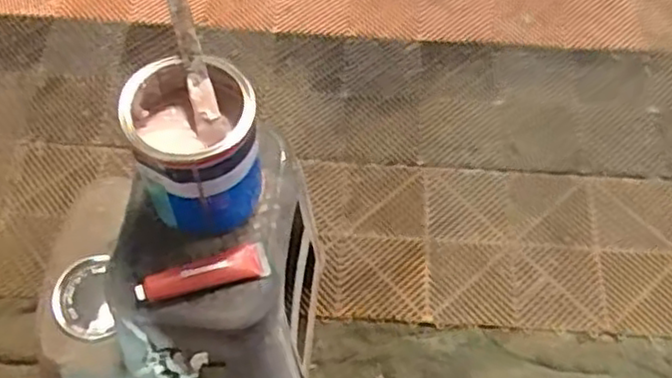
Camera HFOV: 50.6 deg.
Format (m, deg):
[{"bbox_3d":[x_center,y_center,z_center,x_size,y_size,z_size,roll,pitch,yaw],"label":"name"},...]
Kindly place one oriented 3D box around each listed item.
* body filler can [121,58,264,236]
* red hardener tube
[{"bbox_3d":[-0.180,-0.049,0.944,0.149,0.203,0.153,0,62,0],"label":"body filler can"},{"bbox_3d":[-0.181,0.115,0.967,0.174,0.029,0.048,-17,63,-9],"label":"red hardener tube"}]

